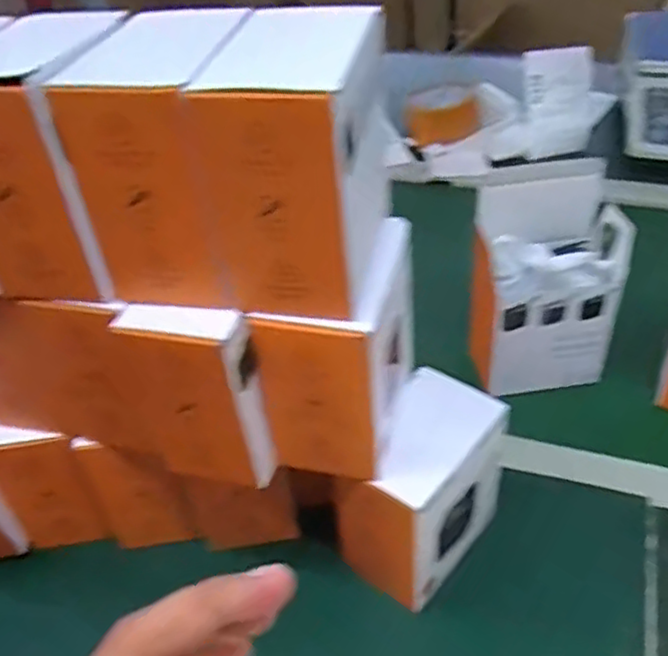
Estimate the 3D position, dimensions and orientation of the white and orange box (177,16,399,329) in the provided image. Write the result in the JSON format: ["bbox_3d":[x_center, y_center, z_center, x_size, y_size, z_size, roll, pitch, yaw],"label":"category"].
[{"bbox_3d":[-0.017,-0.081,0.325,0.069,0.110,0.090,4,40,12],"label":"white and orange box"}]

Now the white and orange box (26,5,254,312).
[{"bbox_3d":[-0.080,-0.082,0.342,0.068,0.117,0.093,2,39,11],"label":"white and orange box"}]

